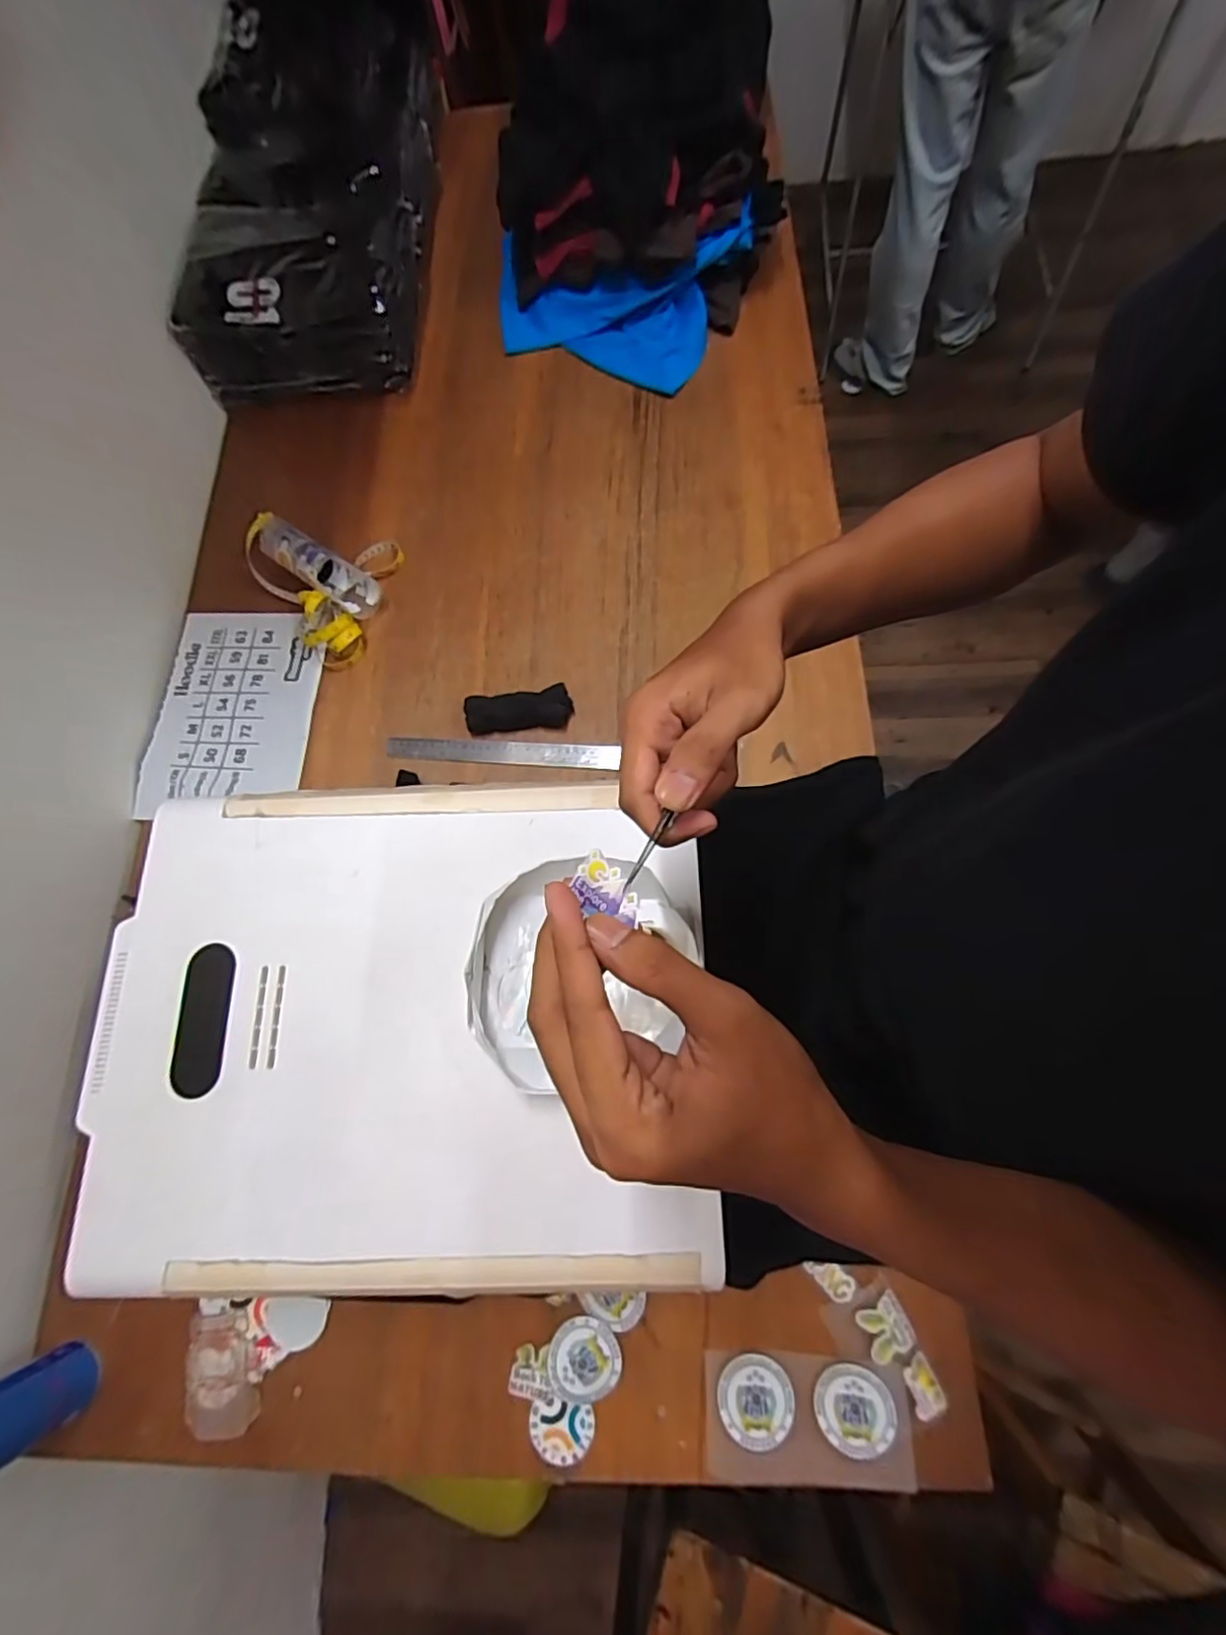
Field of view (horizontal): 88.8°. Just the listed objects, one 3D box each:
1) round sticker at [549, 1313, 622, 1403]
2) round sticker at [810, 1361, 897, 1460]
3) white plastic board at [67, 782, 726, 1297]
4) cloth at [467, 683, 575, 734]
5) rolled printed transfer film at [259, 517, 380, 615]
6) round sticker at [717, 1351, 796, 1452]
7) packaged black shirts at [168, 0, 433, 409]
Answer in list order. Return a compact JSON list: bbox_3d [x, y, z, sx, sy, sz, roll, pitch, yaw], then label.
[{"bbox_3d":[-0.026,0.498,0.575,0.065,0.006,0.065,-2,73,5],"label":"round sticker"},{"bbox_3d":[0.211,0.517,0.547,0.067,0.004,0.068,-2,76,10],"label":"round sticker"},{"bbox_3d":[-0.180,0.165,0.529,0.504,0.015,0.399,-1,74,1],"label":"white plastic board"},{"bbox_3d":[-0.115,-0.134,0.767,0.127,0.029,0.048,-7,71,2],"label":"cloth"},{"bbox_3d":[-0.399,-0.338,0.830,0.202,0.045,0.058,33,78,13],"label":"rolled printed transfer film"},{"bbox_3d":[0.127,0.519,0.557,0.065,0.004,0.065,-2,68,6],"label":"round sticker"},{"bbox_3d":[-0.438,-0.924,0.936,0.312,0.152,0.594,-1,72,4],"label":"packaged black shirts"}]

